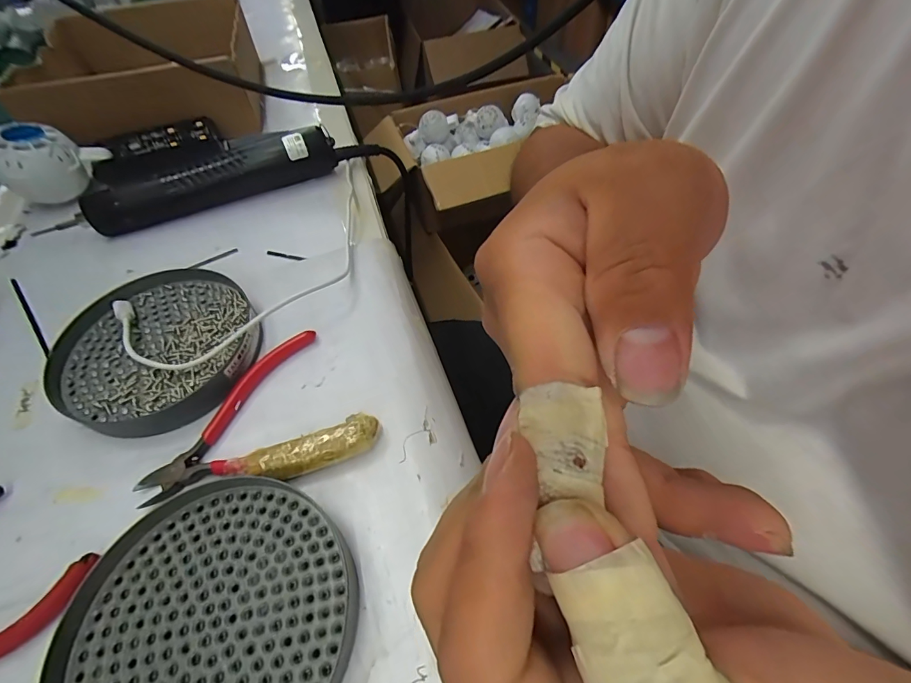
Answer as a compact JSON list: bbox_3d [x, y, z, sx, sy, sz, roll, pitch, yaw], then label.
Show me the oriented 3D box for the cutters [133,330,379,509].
[{"bbox_3d":[-0.108,0.050,0.221,0.111,0.016,0.092,-36,60,-22],"label":"cutters"}]

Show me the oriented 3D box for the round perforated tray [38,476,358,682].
[{"bbox_3d":[-0.103,0.119,0.174,0.117,0.014,0.111,-1,54,1],"label":"round perforated tray"}]

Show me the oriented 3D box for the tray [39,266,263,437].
[{"bbox_3d":[-0.186,0.003,0.259,0.113,0.019,0.113,-1,54,1],"label":"tray"}]

